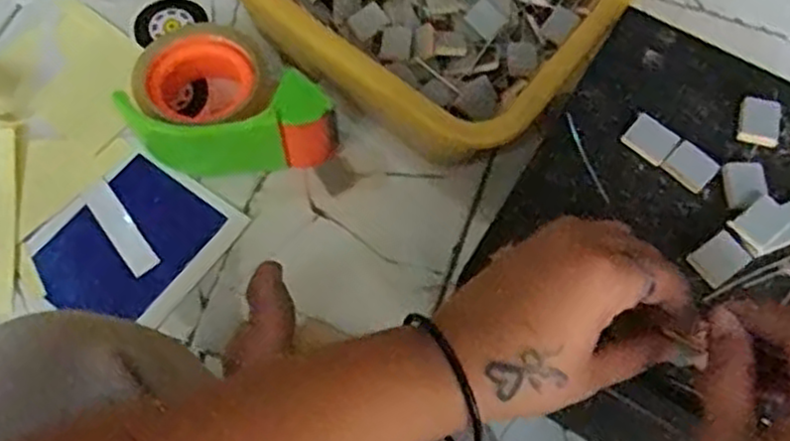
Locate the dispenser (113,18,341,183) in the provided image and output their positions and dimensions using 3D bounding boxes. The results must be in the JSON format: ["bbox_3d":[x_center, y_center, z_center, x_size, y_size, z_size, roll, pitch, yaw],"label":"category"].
[{"bbox_3d":[-0.119,-0.072,0.514,0.133,0.058,0.109,35,70,13],"label":"dispenser"}]

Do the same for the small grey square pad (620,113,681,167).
[{"bbox_3d":[0.137,-0.043,0.395,0.025,0.006,0.021,37,70,14],"label":"small grey square pad"}]

